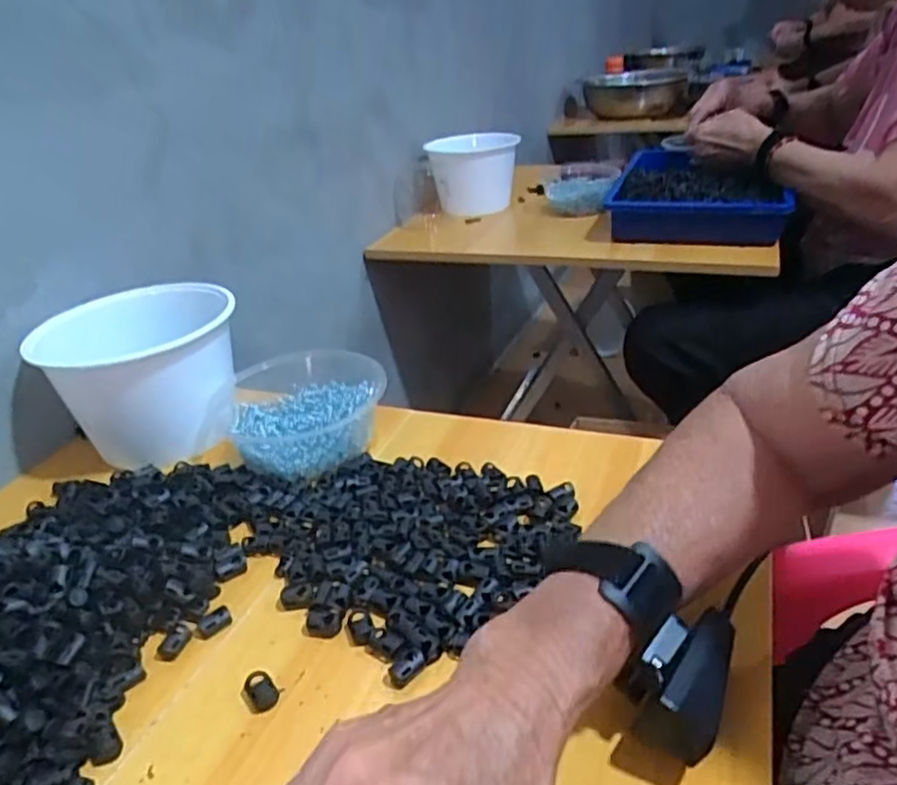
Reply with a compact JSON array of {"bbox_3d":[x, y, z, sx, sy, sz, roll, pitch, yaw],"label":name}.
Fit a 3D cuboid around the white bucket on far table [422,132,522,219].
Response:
[{"bbox_3d":[0.048,-0.387,1.210,0.161,0.121,0.128,-9,28,-5],"label":"white bucket on far table"}]

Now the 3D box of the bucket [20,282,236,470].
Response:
[{"bbox_3d":[-0.253,-0.022,0.593,0.144,0.107,0.141,-9,30,-5],"label":"bucket"}]

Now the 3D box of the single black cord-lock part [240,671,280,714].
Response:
[{"bbox_3d":[-0.104,0.163,0.371,0.018,0.007,0.021,-22,34,-26],"label":"single black cord-lock part"}]

